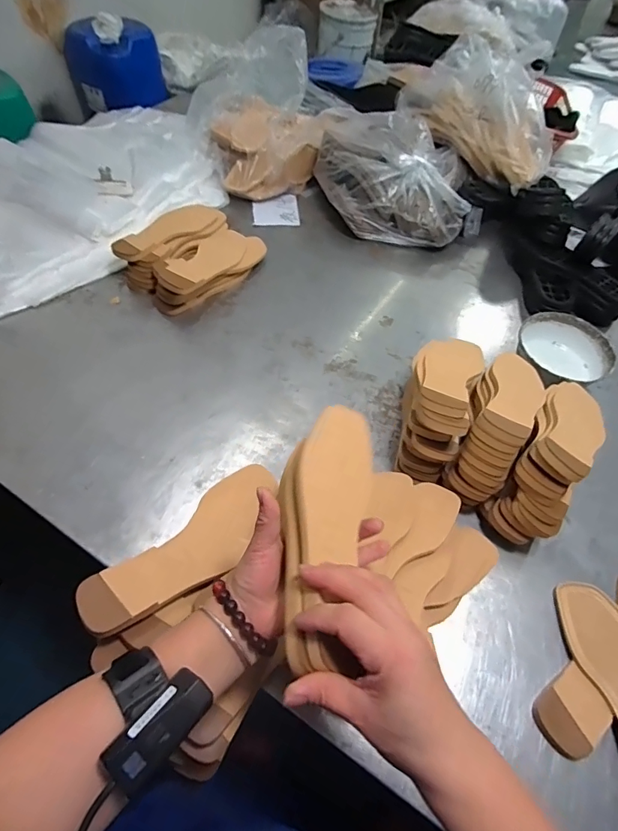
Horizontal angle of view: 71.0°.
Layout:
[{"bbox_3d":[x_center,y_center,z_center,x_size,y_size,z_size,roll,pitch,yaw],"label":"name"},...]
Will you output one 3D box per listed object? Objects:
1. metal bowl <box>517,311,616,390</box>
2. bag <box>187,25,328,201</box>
[{"bbox_3d":[0.395,-0.095,0.704,0.140,0.061,0.135,2,56,-3],"label":"metal bowl"},{"bbox_3d":[-0.112,-0.636,0.921,0.271,0.203,0.273,-9,59,-9],"label":"bag"}]

